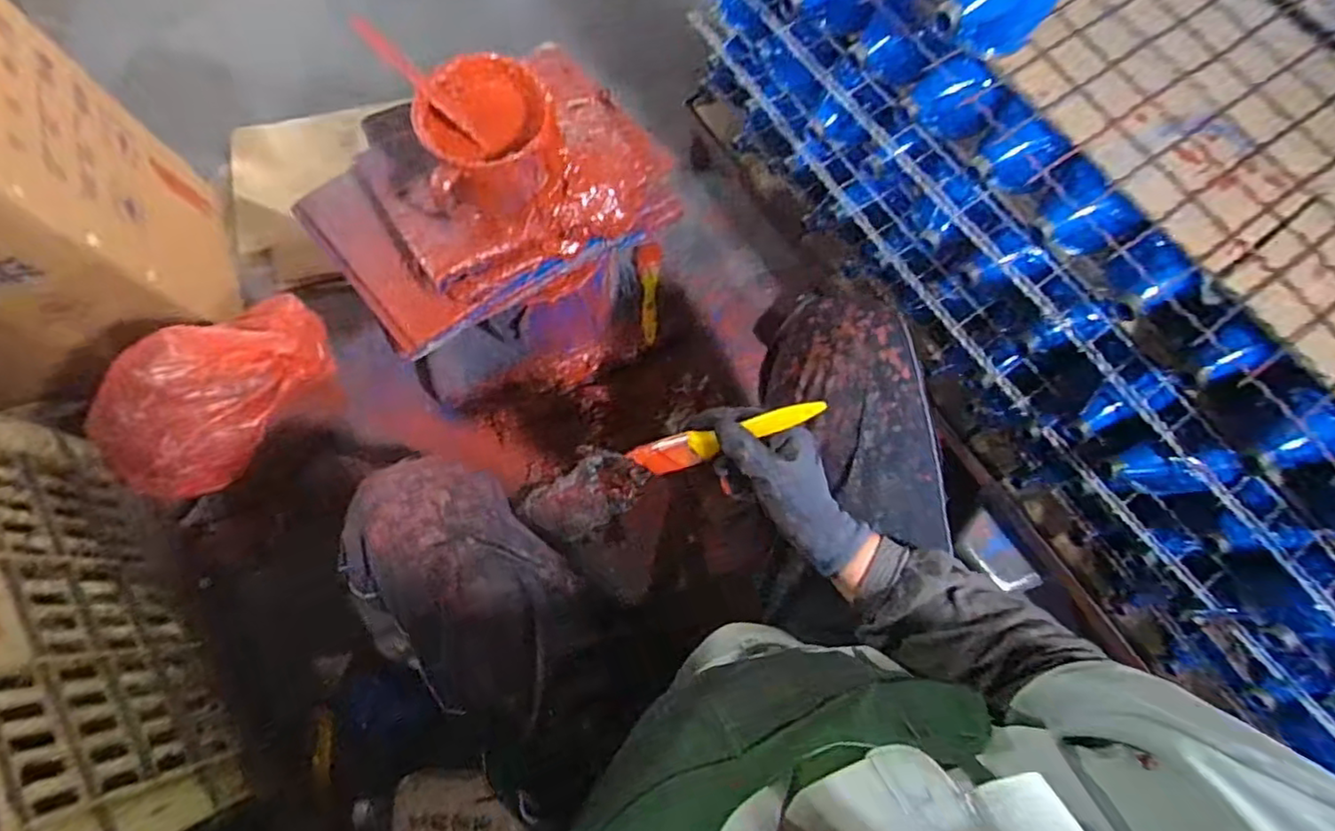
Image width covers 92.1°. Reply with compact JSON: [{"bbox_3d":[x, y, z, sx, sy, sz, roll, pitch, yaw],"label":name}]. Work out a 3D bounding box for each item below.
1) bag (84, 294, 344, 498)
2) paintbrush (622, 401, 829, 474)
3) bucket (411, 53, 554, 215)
[{"bbox_3d":[-0.538,-0.027,0.771,0.122,0.155,0.281,40,77,9],"label":"bag"},{"bbox_3d":[0.046,0.019,0.538,0.176,0.020,0.026,-18,74,25],"label":"paintbrush"},{"bbox_3d":[-0.191,-0.300,0.697,0.134,0.084,0.145,0,75,-1],"label":"bucket"}]

